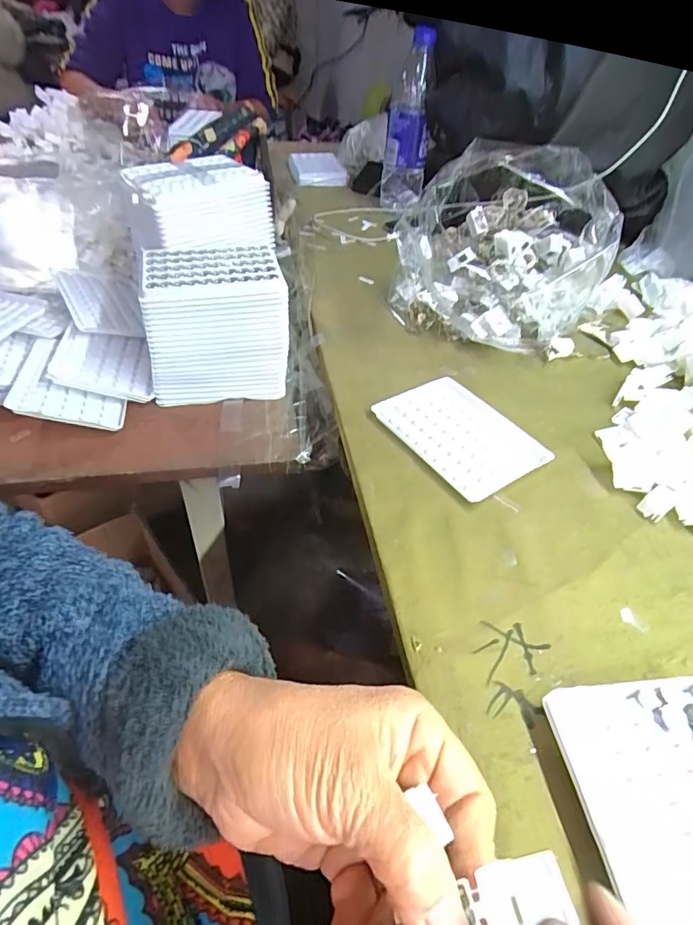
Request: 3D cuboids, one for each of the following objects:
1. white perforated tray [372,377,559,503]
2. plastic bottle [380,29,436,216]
[{"bbox_3d":[0.097,-0.026,0.423,0.092,0.012,0.124,-25,49,-24],"label":"white perforated tray"},{"bbox_3d":[0.086,-0.482,0.735,0.066,0.216,0.073,8,45,4],"label":"plastic bottle"}]

